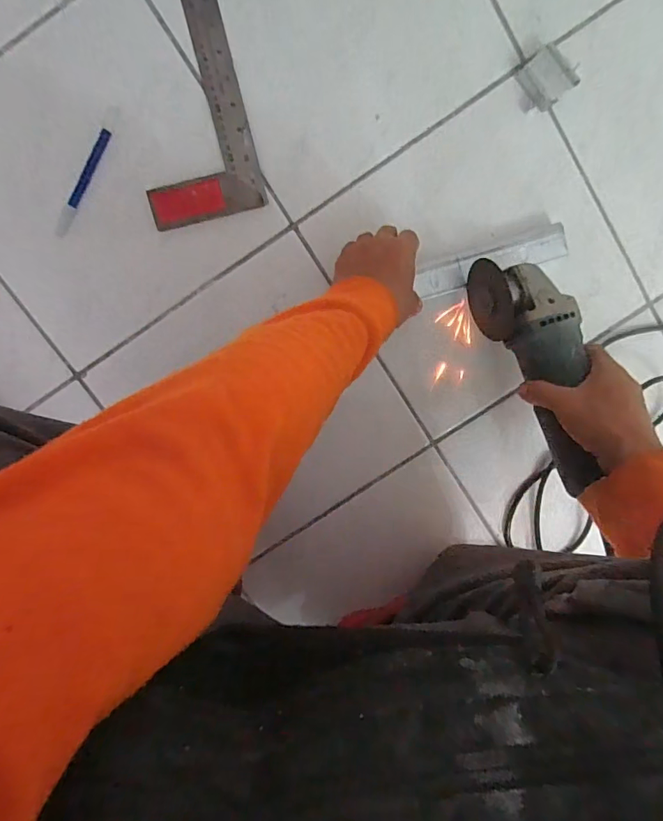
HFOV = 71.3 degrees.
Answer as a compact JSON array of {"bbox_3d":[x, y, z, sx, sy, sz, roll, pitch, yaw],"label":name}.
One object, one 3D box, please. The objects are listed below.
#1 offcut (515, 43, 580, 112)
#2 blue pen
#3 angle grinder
[{"bbox_3d":[0.230,-0.354,0.490,0.042,0.022,0.051,-40,99,5],"label":"offcut"},{"bbox_3d":[-0.262,-0.256,0.497,0.013,0.005,0.147,28,98,-6],"label":"blue pen"},{"bbox_3d":[0.221,-0.043,0.480,0.079,0.076,0.242,-19,88,1],"label":"angle grinder"}]

